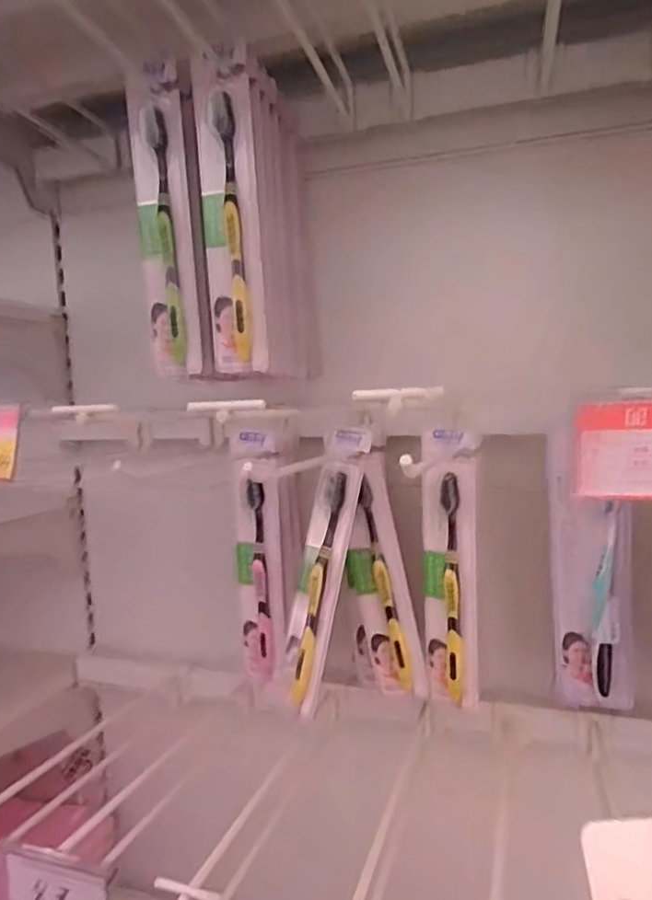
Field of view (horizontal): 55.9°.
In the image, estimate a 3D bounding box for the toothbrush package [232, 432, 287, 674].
[{"bbox_3d":[-0.057,0.092,0.538,0.043,0.218,0.030,-4,6,-5],"label":"toothbrush package"}]

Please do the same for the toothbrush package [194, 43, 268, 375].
[{"bbox_3d":[-0.069,-0.170,0.450,0.043,0.217,0.023,-4,6,-3],"label":"toothbrush package"}]

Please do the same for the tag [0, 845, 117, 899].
[{"bbox_3d":[-0.160,0.262,0.363,0.075,0.045,0.008,4,-1,14],"label":"tag"}]

